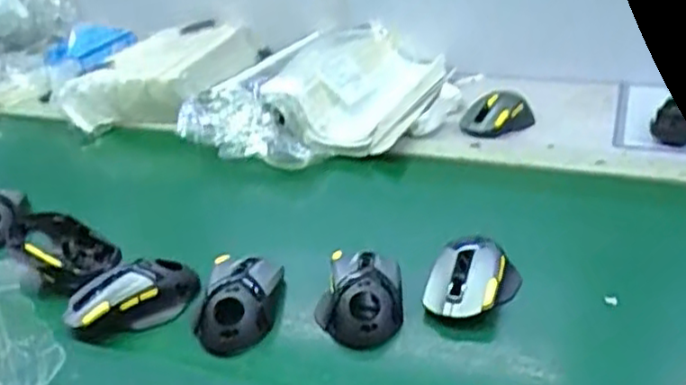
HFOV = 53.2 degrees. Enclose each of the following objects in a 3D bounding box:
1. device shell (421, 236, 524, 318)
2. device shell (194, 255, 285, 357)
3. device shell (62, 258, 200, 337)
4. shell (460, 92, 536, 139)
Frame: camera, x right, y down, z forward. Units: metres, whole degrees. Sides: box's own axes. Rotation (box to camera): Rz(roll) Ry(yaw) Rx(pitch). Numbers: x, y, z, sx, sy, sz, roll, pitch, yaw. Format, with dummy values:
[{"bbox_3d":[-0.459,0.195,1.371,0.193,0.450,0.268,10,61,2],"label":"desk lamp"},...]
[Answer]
[{"bbox_3d":[0.113,0.076,0.601,0.063,0.041,0.092,17,35,31],"label":"device shell"},{"bbox_3d":[-0.093,0.096,0.607,0.071,0.040,0.098,3,32,9],"label":"device shell"},{"bbox_3d":[-0.191,0.097,0.624,0.113,0.048,0.046,-12,31,-16],"label":"device shell"},{"bbox_3d":[0.194,-0.096,0.851,0.096,0.040,0.051,-15,32,-20],"label":"shell"}]

